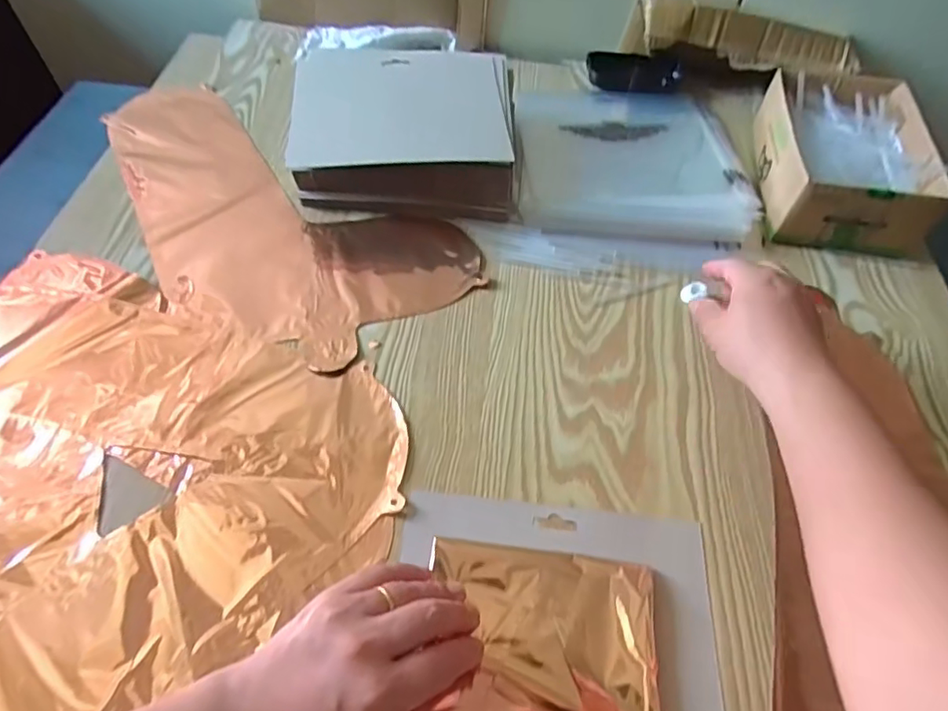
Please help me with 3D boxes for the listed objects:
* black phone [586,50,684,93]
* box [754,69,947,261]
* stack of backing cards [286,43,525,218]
[{"bbox_3d":[0.190,-0.334,0.681,0.115,0.008,0.058,3,71,-9],"label":"black phone"},{"bbox_3d":[0.364,-0.193,0.571,0.148,0.072,0.205,12,55,6],"label":"box"},{"bbox_3d":[-0.064,-0.226,0.570,0.219,0.067,0.185,3,55,0],"label":"stack of backing cards"}]

